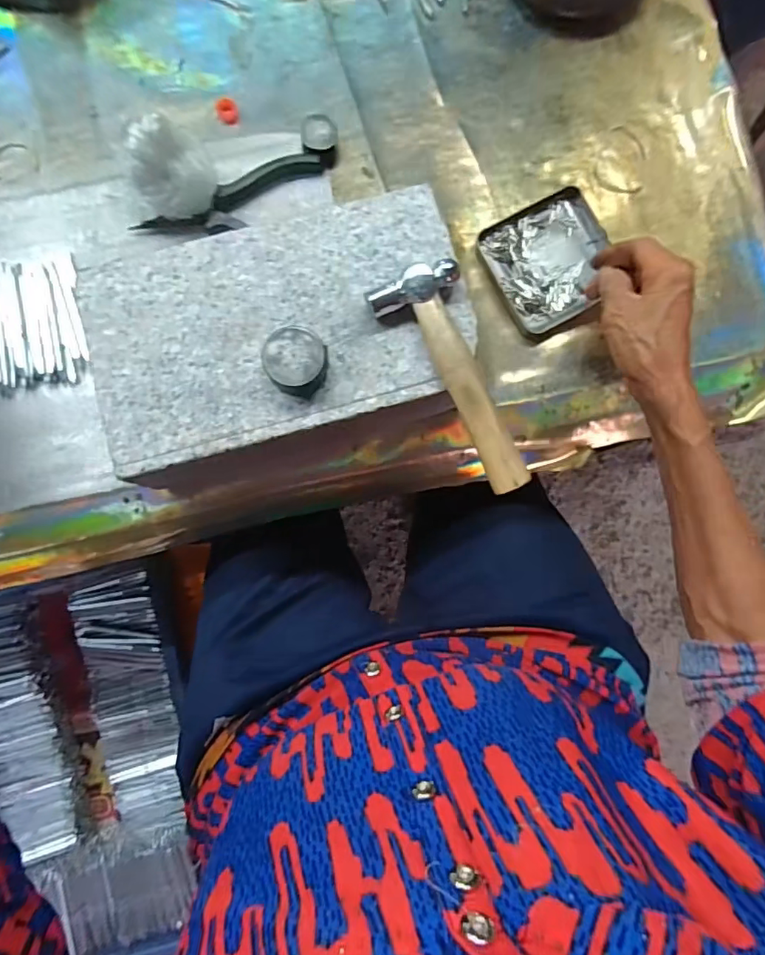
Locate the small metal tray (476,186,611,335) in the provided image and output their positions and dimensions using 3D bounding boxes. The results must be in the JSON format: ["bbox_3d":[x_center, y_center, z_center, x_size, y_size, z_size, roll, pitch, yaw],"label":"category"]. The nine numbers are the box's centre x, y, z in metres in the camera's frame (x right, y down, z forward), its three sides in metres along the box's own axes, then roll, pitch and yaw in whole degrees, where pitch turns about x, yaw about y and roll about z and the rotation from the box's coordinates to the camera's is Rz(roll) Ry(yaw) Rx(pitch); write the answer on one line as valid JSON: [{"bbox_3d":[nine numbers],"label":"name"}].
[{"bbox_3d":[0.138,-0.177,0.424,0.100,0.011,0.098,-30,84,-7],"label":"small metal tray"}]

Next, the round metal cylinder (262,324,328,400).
[{"bbox_3d":[-0.054,-0.071,0.322,0.037,0.022,0.037,0,84,-1],"label":"round metal cylinder"}]

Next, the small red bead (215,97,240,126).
[{"bbox_3d":[-0.128,-0.303,0.429,0.018,0.009,0.016,-15,85,-3],"label":"small red bead"}]

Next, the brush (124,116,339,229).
[{"bbox_3d":[-0.113,-0.238,0.391,0.172,0.065,0.056,-23,85,-4],"label":"brush"}]

